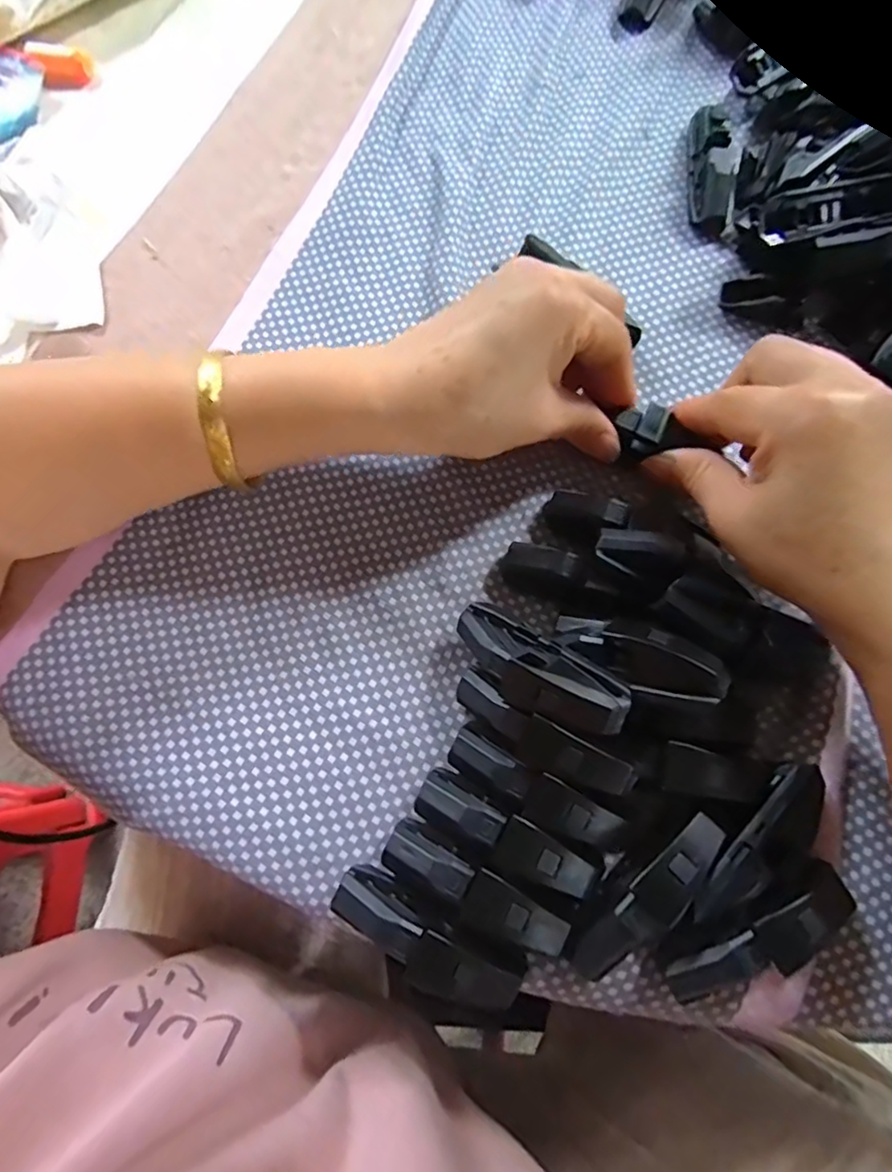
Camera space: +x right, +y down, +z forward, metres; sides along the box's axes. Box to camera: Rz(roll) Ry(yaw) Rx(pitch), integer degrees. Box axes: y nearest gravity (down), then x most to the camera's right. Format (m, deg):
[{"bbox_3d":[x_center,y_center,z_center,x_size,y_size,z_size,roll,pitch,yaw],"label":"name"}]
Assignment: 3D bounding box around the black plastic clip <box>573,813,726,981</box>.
[{"bbox_3d":[0.072,0.111,0.217,0.016,0.025,0.069,41,78,11],"label":"black plastic clip"}]

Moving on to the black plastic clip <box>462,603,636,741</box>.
[{"bbox_3d":[0.031,0.030,0.224,0.071,0.015,0.028,35,76,31],"label":"black plastic clip"}]

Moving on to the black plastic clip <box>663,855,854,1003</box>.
[{"bbox_3d":[0.113,0.123,0.214,0.074,0.024,0.018,-31,76,-8],"label":"black plastic clip"}]

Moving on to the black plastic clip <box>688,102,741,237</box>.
[{"bbox_3d":[0.137,-0.217,0.309,0.019,0.021,0.070,4,74,2],"label":"black plastic clip"}]

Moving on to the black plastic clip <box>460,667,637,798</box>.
[{"bbox_3d":[0.033,0.055,0.223,0.071,0.018,0.019,30,76,23],"label":"black plastic clip"}]

